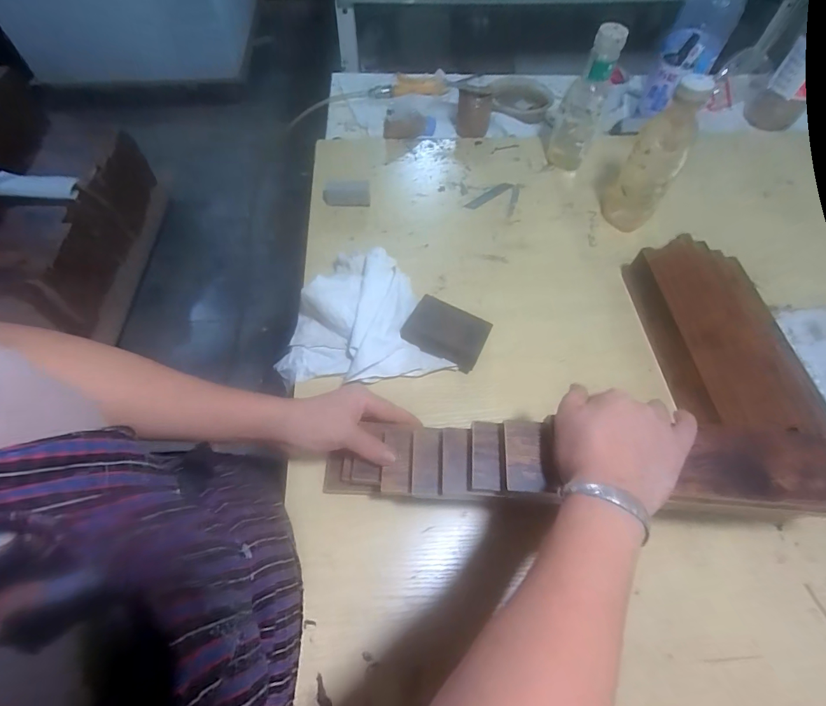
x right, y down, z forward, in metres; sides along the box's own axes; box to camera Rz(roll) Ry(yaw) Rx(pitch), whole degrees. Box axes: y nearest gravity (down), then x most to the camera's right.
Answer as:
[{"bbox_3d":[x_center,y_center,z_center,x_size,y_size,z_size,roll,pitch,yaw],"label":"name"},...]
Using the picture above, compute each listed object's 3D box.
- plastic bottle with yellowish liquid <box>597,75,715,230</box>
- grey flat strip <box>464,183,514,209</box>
[{"bbox_3d":[0.338,-0.275,0.576,0.075,0.204,0.075,34,65,16],"label":"plastic bottle with yellowish liquid"},{"bbox_3d":[0.125,-0.261,0.686,0.097,0.004,0.019,-35,68,-19],"label":"grey flat strip"}]

